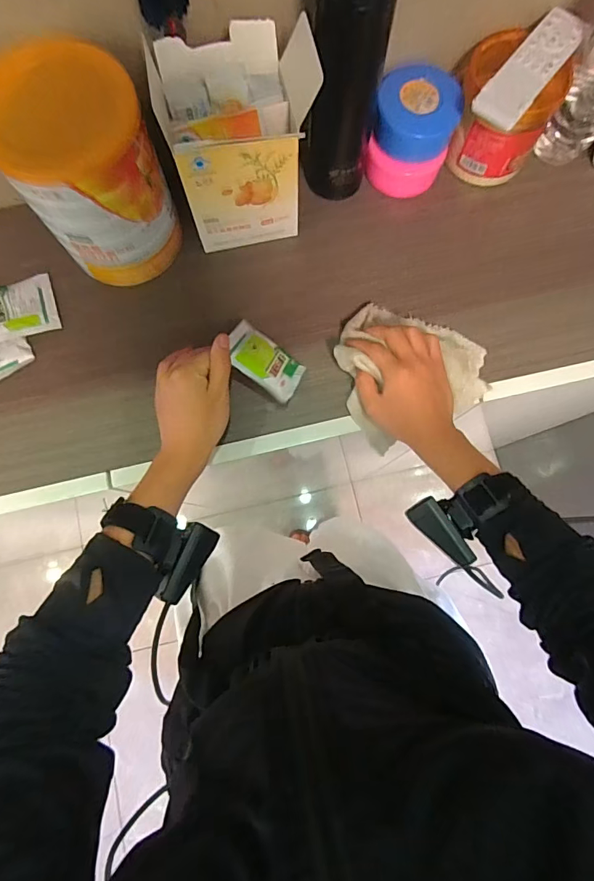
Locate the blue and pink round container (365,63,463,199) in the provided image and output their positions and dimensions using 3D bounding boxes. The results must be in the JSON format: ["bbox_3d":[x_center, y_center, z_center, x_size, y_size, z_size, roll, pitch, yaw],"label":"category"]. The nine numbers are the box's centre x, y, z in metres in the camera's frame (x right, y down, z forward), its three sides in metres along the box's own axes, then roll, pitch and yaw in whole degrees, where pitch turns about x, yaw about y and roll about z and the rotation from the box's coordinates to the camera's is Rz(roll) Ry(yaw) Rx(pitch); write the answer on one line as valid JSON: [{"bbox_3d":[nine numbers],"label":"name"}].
[{"bbox_3d":[0.123,-0.328,0.477,0.082,0.085,0.080,0,79,0],"label":"blue and pink round container"}]

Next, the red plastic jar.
[{"bbox_3d":[0.211,-0.352,0.480,0.093,0.098,0.100,0,79,0],"label":"red plastic jar"}]

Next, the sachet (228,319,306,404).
[{"bbox_3d":[-0.033,-0.078,0.438,0.082,0.006,0.069,37,42,-10],"label":"sachet"}]

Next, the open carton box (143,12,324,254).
[{"bbox_3d":[-0.051,-0.276,0.424,0.126,0.173,0.085,-16,79,-3],"label":"open carton box"}]

